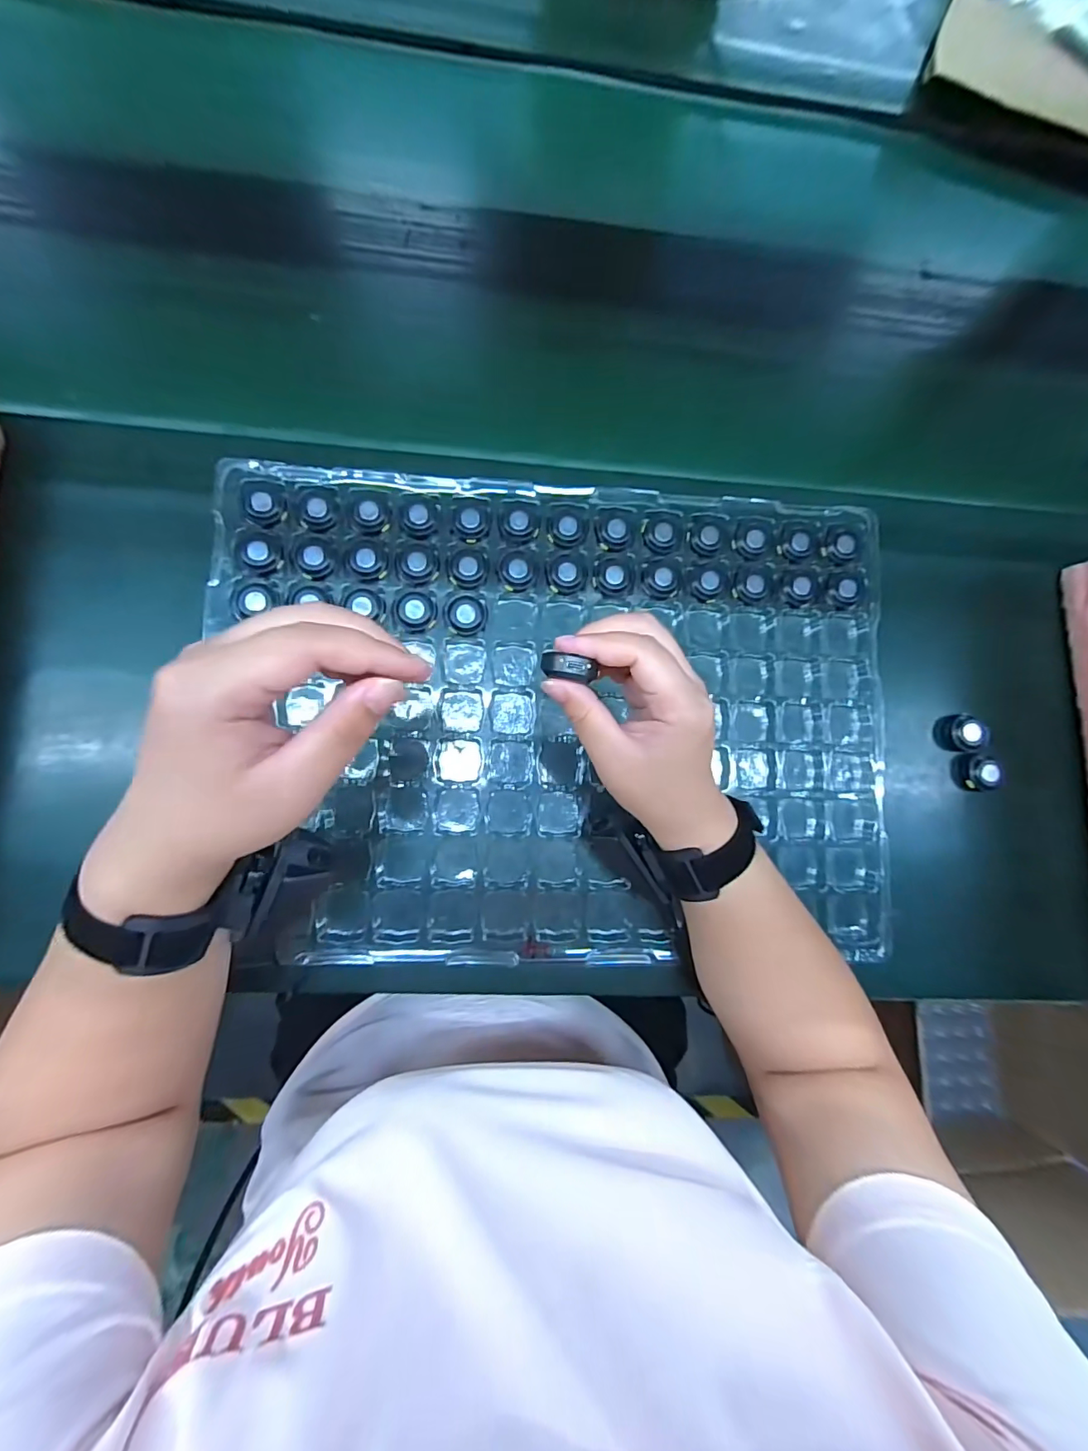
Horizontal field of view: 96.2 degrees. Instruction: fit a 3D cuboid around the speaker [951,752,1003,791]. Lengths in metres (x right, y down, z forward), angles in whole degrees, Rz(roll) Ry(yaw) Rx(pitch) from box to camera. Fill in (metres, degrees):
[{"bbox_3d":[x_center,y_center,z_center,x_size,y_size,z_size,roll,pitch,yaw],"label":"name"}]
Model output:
[{"bbox_3d":[0.345,0.037,0.389,0.028,0.021,0.029,0,82,-5],"label":"speaker"}]

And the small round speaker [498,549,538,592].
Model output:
[{"bbox_3d":[-0.019,-0.119,0.372,0.029,0.009,0.032,0,82,-5],"label":"small round speaker"}]

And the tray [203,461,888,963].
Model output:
[{"bbox_3d":[0.016,-0.009,0.369,0.494,0.025,0.351,1,83,-5],"label":"tray"}]

